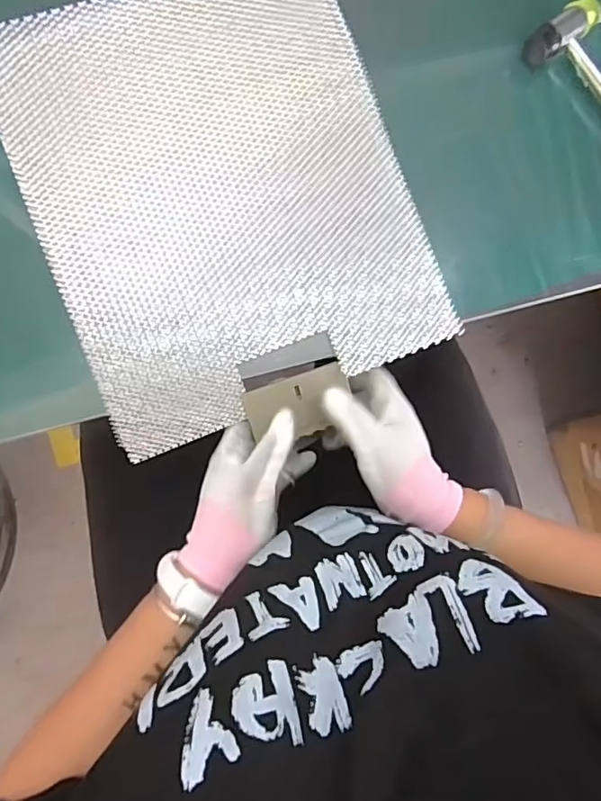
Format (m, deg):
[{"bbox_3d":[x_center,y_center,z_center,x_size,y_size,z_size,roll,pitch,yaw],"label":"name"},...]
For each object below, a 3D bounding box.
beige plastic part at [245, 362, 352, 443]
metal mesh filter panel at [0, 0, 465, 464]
[{"bbox_3d":[0.000,0.004,0.424,0.080,0.009,0.045,-19,89,-5],"label":"beige plastic part"},{"bbox_3d":[-0.056,-0.157,0.414,0.273,0.021,0.322,-21,91,-6],"label":"metal mesh filter panel"}]

